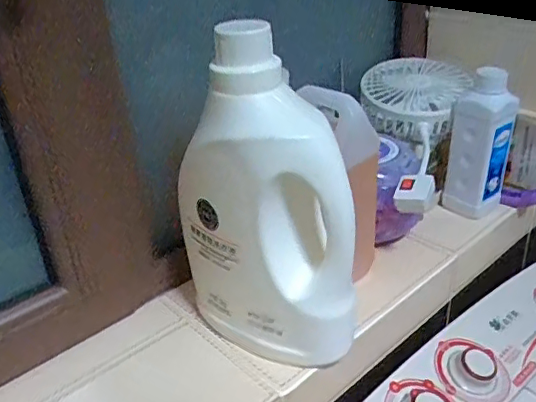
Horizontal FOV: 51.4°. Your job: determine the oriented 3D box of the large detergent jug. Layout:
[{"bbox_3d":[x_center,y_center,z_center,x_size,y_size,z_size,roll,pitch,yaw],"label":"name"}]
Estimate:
[{"bbox_3d":[-0.008,0.002,0.527,0.095,0.294,0.178,-24,35,-32],"label":"large detergent jug"}]

